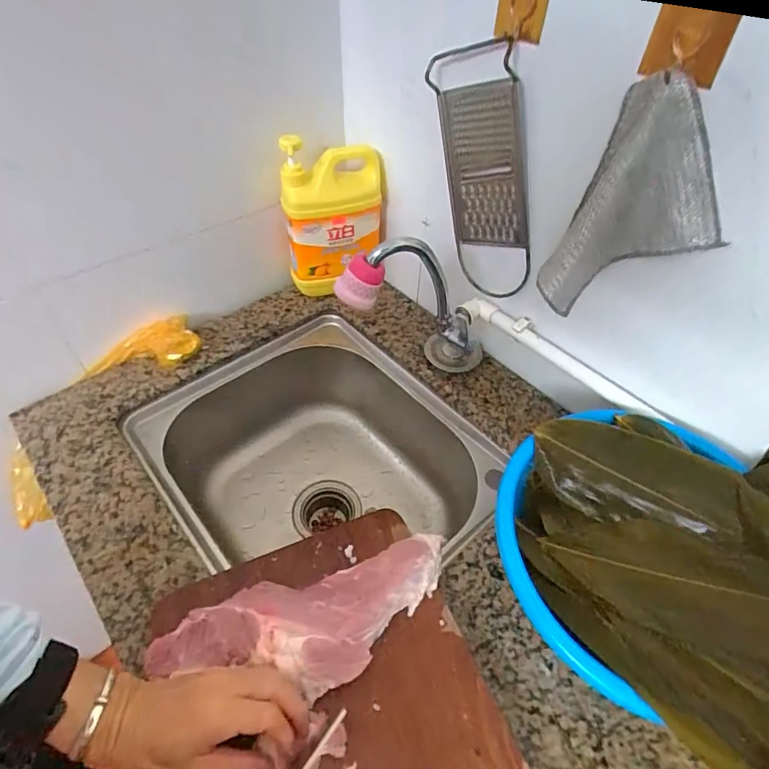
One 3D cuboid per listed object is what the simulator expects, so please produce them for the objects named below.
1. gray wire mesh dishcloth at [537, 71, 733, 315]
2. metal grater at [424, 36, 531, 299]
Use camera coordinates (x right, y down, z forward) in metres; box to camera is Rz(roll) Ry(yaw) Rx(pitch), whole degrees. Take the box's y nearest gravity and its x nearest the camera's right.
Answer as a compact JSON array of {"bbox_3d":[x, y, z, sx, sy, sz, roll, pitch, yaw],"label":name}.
[{"bbox_3d":[0.231,-0.161,0.428,0.128,0.188,0.072,4,48,1],"label":"gray wire mesh dishcloth"},{"bbox_3d":[0.115,-0.240,0.557,0.030,0.273,0.122,-38,40,-28],"label":"metal grater"}]

